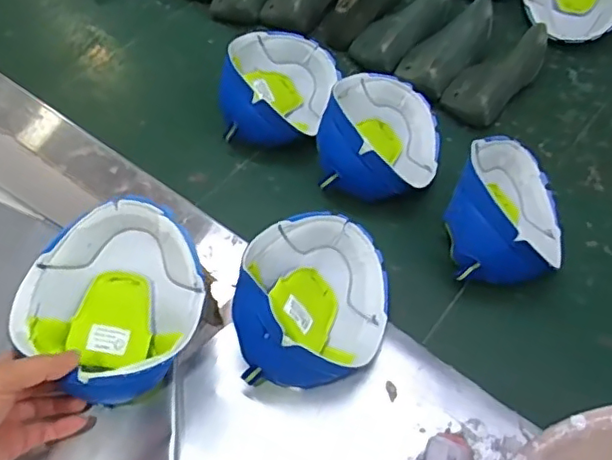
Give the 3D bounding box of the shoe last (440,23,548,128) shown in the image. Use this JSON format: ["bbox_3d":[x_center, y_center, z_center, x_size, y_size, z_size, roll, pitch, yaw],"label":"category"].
[{"bbox_3d":[0.263,-0.213,0.769,0.087,0.057,0.170,36,65,23],"label":"shoe last"}]

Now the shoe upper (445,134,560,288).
[{"bbox_3d":[0.224,-0.027,0.620,0.121,0.100,0.193,19,60,14],"label":"shoe upper"}]

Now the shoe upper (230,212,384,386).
[{"bbox_3d":[0.012,0.059,0.546,0.132,0.085,0.187,15,59,12],"label":"shoe upper"}]

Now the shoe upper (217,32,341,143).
[{"bbox_3d":[-0.033,-0.188,0.746,0.124,0.089,0.184,14,58,11],"label":"shoe upper"}]

